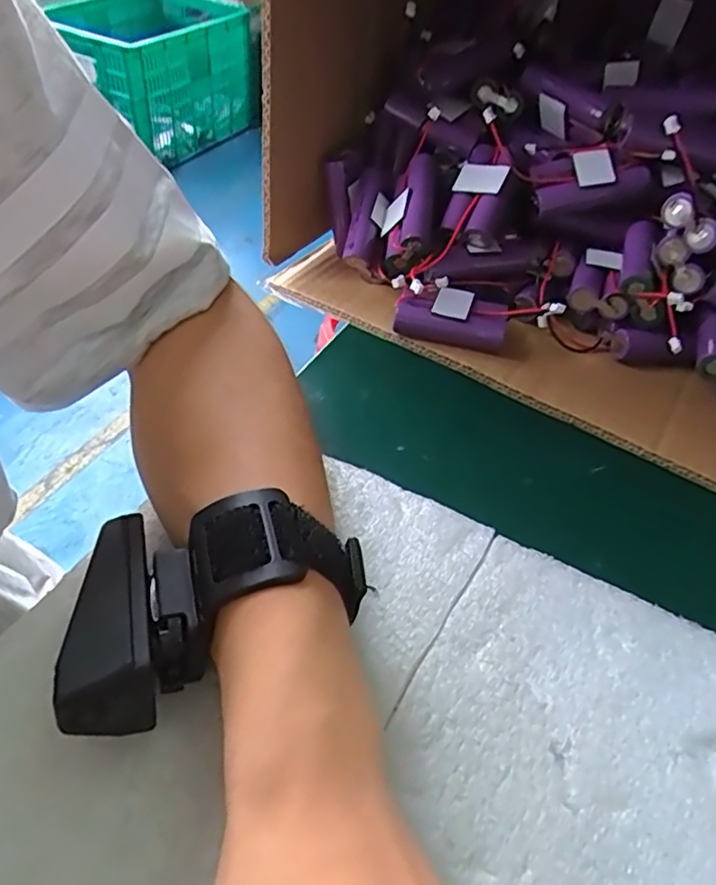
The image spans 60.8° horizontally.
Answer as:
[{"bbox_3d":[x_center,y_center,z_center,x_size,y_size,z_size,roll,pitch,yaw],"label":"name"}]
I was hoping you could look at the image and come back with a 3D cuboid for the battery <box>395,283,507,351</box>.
[{"bbox_3d":[0.057,-0.075,0.371,0.063,0.024,0.033,15,46,8],"label":"battery"}]

